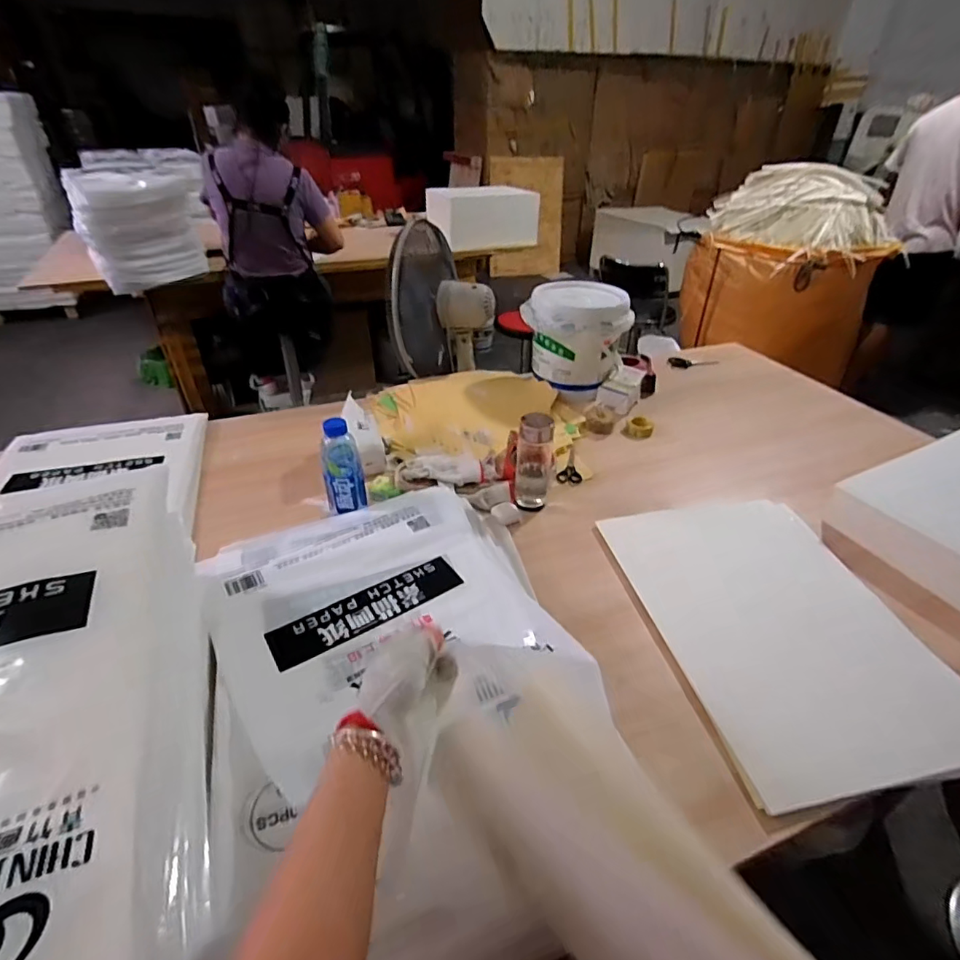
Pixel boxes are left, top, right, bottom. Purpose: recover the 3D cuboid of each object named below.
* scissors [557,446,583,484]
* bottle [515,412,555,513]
[{"bbox_3d":[0.200,-0.032,1.152,0.051,0.012,0.131,9,37,10],"label":"scissors"},{"bbox_3d":[0.100,-0.028,0.988,0.066,0.175,0.069,6,37,6],"label":"bottle"}]

